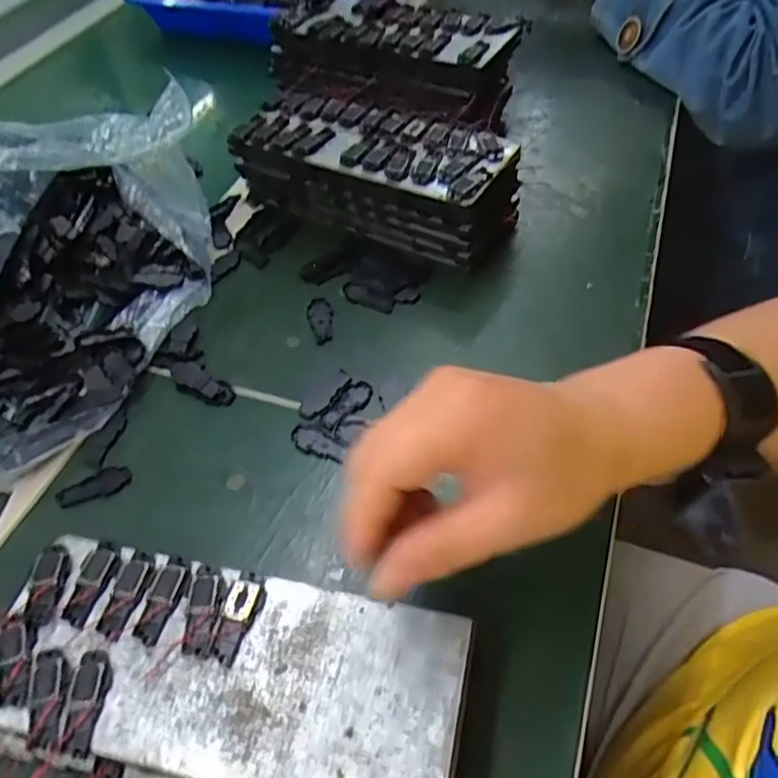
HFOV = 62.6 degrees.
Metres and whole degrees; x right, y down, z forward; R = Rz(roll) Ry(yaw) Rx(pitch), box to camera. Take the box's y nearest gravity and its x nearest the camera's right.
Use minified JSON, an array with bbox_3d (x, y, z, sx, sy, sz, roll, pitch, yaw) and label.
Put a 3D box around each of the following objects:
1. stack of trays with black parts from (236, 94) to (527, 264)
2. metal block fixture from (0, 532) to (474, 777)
[{"bbox_3d":[-0.007,-0.155,0.464,0.202,0.064,0.084,24,56,23],"label":"stack of trays with black parts"},{"bbox_3d":[-0.069,0.122,0.266,0.193,0.033,0.085,8,51,12],"label":"metal block fixture"}]

